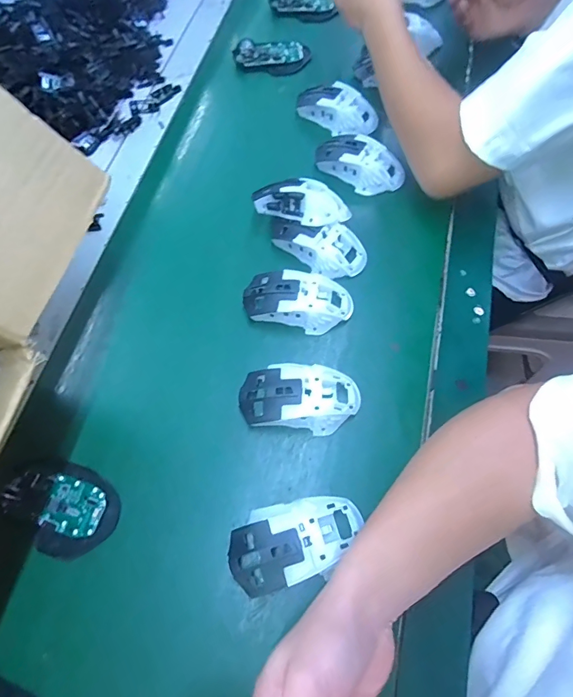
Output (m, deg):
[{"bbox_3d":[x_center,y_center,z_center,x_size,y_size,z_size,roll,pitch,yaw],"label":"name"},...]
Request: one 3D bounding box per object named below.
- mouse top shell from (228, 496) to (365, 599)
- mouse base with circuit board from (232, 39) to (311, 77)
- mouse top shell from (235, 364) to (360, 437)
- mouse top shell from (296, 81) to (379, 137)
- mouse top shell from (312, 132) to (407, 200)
[{"bbox_3d":[0.009,0.167,0.356,0.120,0.036,0.068,-14,67,-5],"label":"mouse top shell"},{"bbox_3d":[-0.022,-0.448,0.633,0.115,0.025,0.047,-1,66,1],"label":"mouse base with circuit board"},{"bbox_3d":[0.013,0.047,0.409,0.117,0.034,0.064,3,67,3],"label":"mouse top shell"},{"bbox_3d":[0.067,-0.328,0.566,0.115,0.032,0.053,18,68,9],"label":"mouse top shell"},{"bbox_3d":[0.093,-0.238,0.530,0.119,0.036,0.056,36,72,15],"label":"mouse top shell"}]

